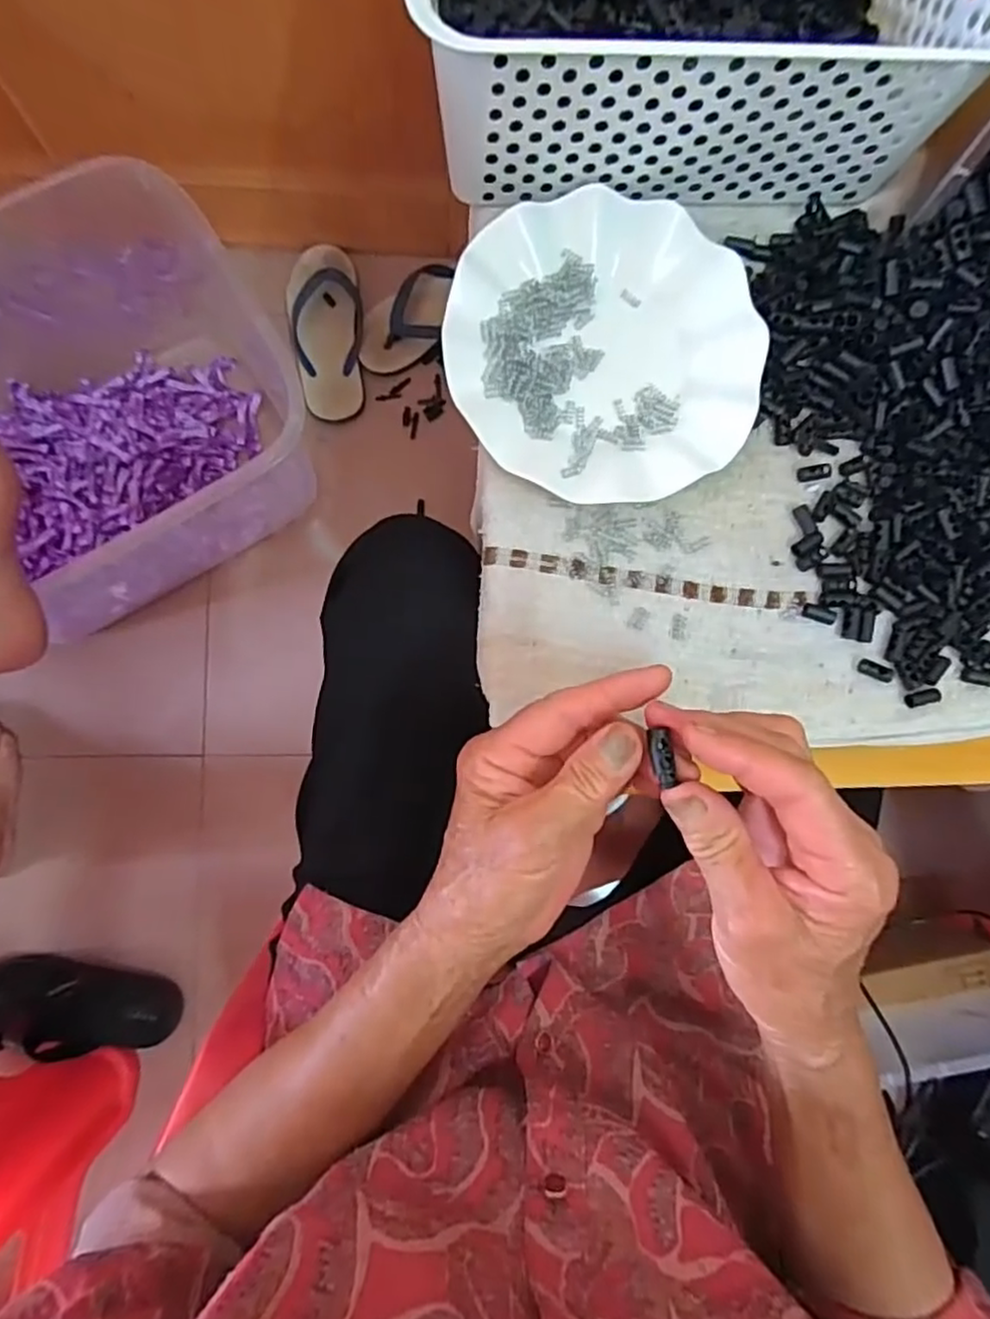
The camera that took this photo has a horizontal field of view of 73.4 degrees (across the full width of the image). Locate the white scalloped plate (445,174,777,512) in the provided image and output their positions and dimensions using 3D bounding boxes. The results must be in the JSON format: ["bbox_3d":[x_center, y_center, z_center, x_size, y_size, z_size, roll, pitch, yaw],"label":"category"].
[{"bbox_3d":[0.065,-0.182,0.395,0.179,0.021,0.179,-26,88,-6],"label":"white scalloped plate"}]

